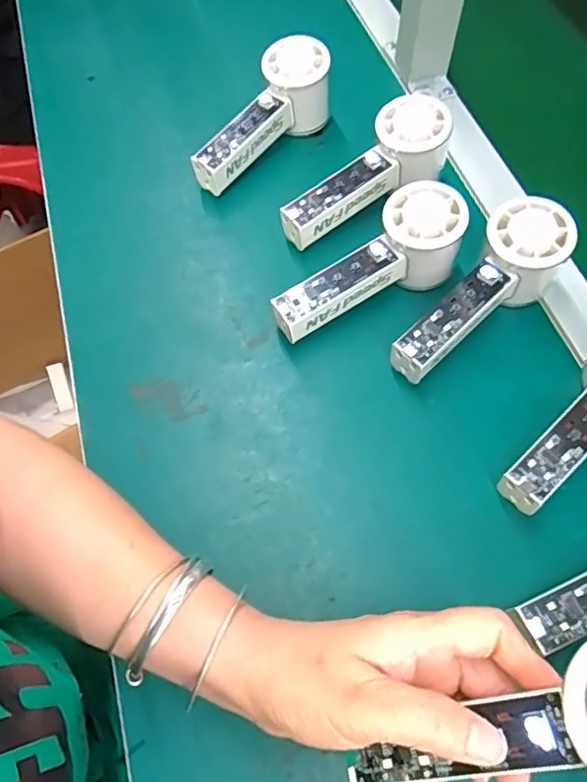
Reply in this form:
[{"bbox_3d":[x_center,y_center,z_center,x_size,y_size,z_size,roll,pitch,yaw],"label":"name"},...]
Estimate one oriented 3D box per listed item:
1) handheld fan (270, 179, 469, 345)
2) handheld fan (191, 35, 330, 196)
[{"bbox_3d":[0.052,-0.090,0.404,0.147,0.063,0.052,-23,64,-11],"label":"handheld fan"},{"bbox_3d":[-0.028,-0.232,0.485,0.050,0.064,0.153,41,83,20],"label":"handheld fan"}]

